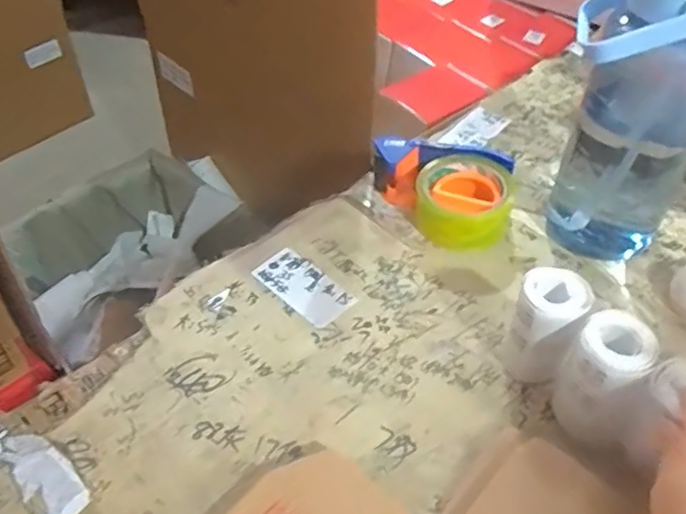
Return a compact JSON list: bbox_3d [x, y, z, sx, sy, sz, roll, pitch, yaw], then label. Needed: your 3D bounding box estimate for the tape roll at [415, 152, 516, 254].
[{"bbox_3d":[0.124,-0.057,0.639,0.098,0.050,0.099,0,46,0],"label":"tape roll"}]

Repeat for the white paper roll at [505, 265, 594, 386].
[{"bbox_3d":[0.158,0.059,0.493,0.045,0.098,0.047,0,46,0],"label":"white paper roll"}]

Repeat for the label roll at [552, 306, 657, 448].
[{"bbox_3d":[0.190,0.094,0.461,0.051,0.097,0.058,25,51,21],"label":"label roll"}]

